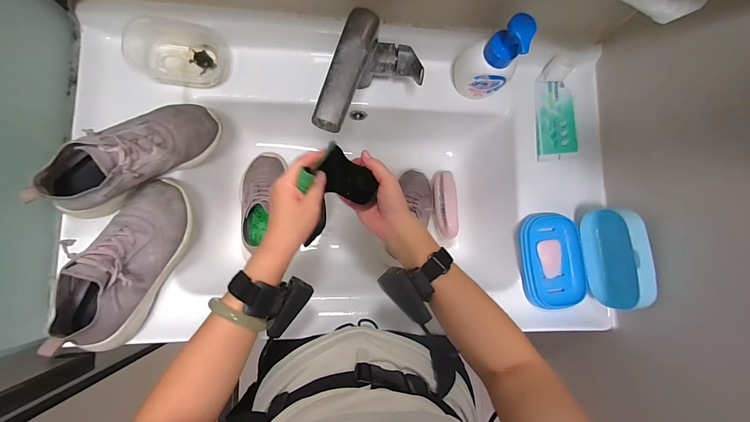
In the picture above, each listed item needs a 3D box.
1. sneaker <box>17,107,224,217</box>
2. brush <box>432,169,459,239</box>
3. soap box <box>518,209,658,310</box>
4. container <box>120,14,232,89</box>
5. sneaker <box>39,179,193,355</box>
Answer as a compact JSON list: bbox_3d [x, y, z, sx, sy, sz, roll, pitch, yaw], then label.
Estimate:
[{"bbox_3d":[-0.322,-0.078,0.435,0.225,0.084,0.082,-37,89,-22],"label":"sneaker"},{"bbox_3d":[0.135,-0.013,0.621,0.033,0.048,0.127,0,84,-7],"label":"brush"},{"bbox_3d":[0.307,0.073,0.480,0.129,0.111,0.149,-1,84,-7],"label":"soap box"},{"bbox_3d":[-0.290,-0.233,0.478,0.126,0.062,0.076,1,83,-7],"label":"container"},{"bbox_3d":[-0.317,0.061,0.414,0.086,0.103,0.224,21,69,-4],"label":"sneaker"}]

